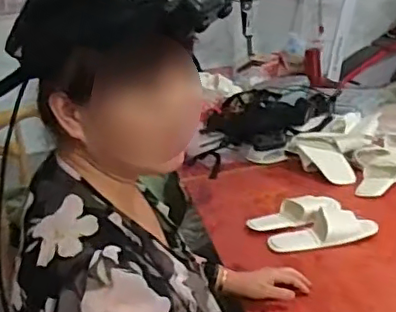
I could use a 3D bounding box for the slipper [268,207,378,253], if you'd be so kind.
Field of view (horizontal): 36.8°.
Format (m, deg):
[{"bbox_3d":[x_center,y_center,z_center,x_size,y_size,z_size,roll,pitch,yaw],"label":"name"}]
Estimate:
[{"bbox_3d":[0.281,0.167,1.350,0.244,0.052,0.105,-9,18,-6],"label":"slipper"}]

